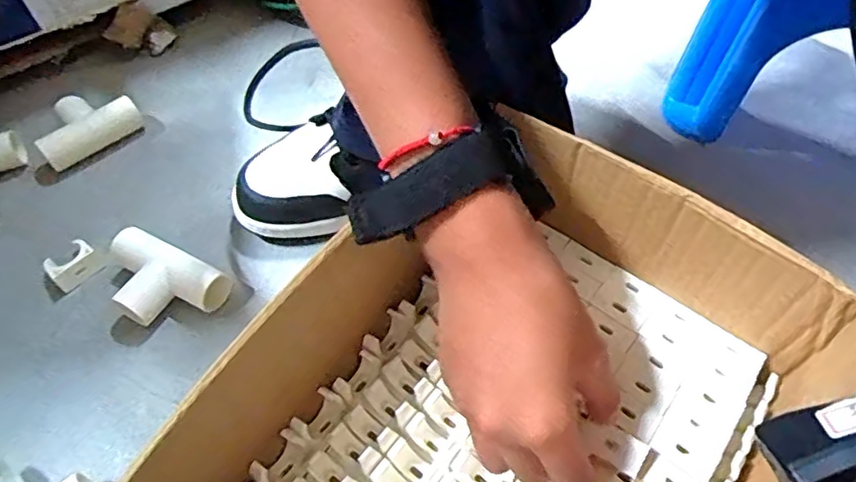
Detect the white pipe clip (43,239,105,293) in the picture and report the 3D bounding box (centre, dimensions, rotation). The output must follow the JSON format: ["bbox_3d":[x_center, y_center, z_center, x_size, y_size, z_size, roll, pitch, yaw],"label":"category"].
[{"bbox_3d":[-0.257,0.018,0.434,0.031,0.018,0.033,33,62,23],"label":"white pipe clip"}]

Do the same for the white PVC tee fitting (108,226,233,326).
[{"bbox_3d":[-0.190,0.030,0.418,0.089,0.030,0.053,23,58,17],"label":"white PVC tee fitting"}]

